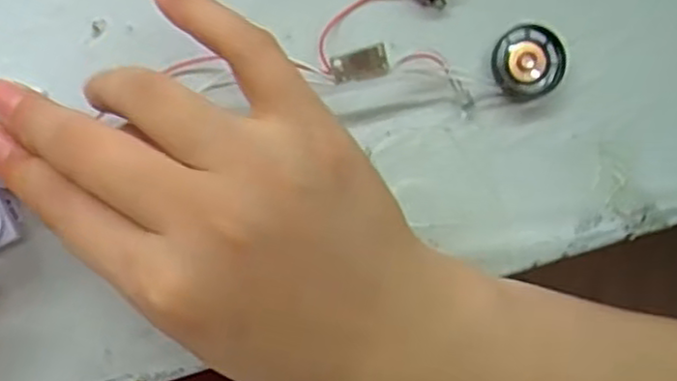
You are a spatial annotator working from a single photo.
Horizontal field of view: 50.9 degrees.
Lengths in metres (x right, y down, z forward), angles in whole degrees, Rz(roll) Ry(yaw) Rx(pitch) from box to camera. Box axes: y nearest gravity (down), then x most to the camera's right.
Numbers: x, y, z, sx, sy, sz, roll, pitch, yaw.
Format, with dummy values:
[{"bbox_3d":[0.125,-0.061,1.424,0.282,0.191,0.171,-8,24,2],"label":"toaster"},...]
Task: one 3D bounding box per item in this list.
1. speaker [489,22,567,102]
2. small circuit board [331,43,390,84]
[{"bbox_3d":[0.068,-0.046,0.254,0.025,0.007,0.026,0,92,-9],"label":"speaker"},{"bbox_3d":[0.007,-0.042,0.235,0.019,0.004,0.010,-15,112,-2],"label":"small circuit board"}]

